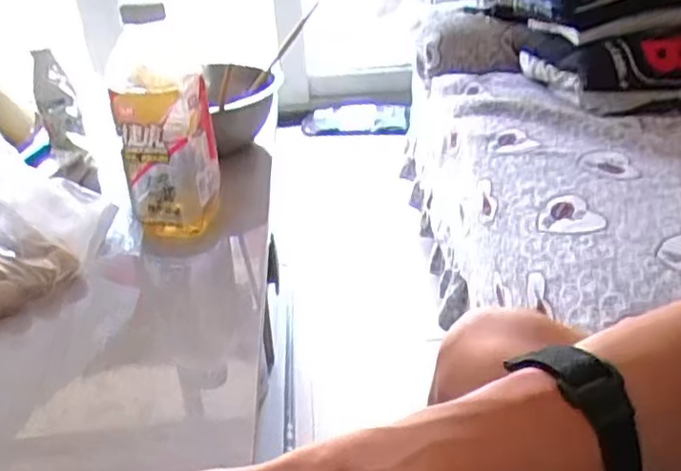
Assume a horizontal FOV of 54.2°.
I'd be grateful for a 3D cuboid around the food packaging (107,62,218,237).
[{"bbox_3d":[-0.163,-0.077,0.645,0.086,0.161,0.043,-13,31,-16],"label":"food packaging"}]

